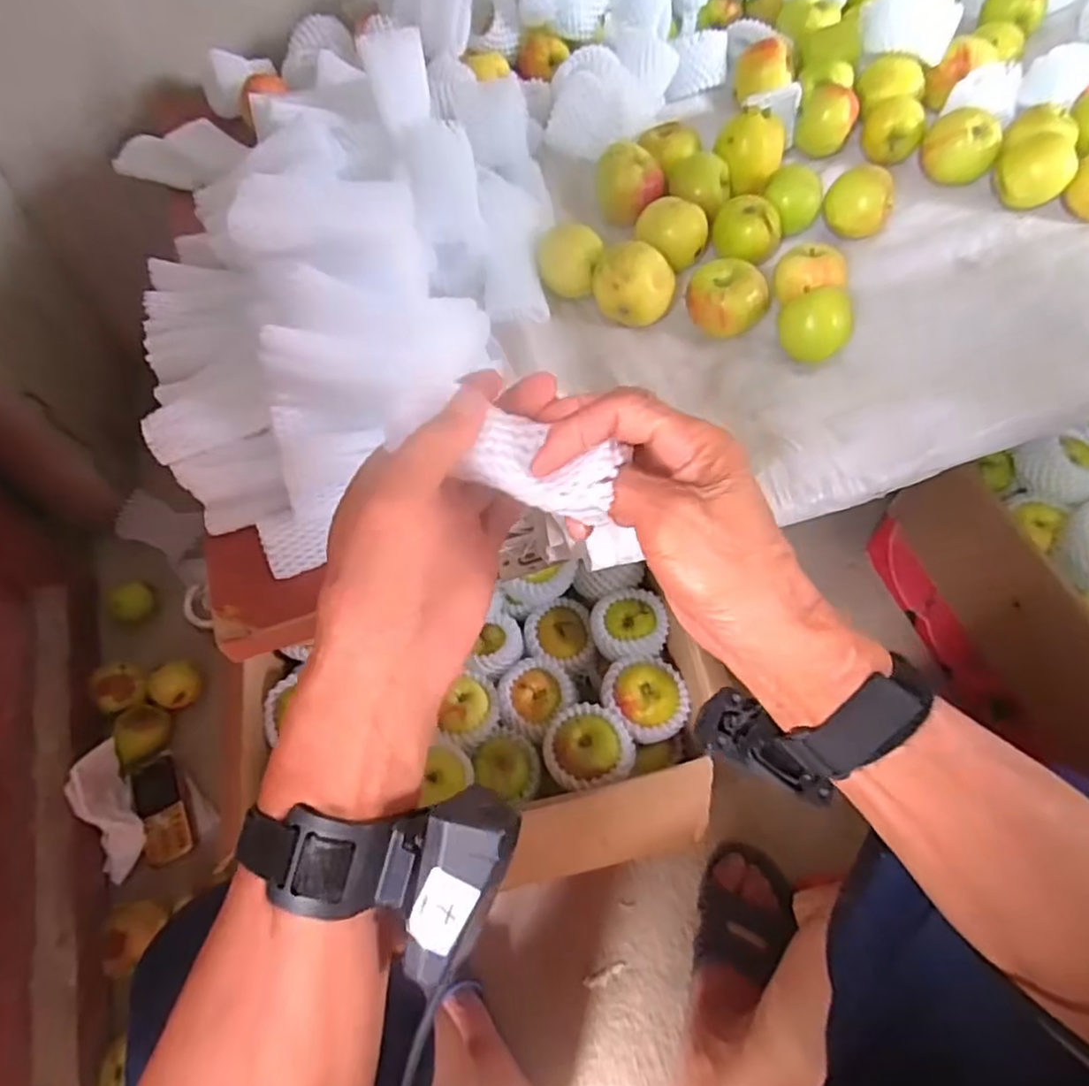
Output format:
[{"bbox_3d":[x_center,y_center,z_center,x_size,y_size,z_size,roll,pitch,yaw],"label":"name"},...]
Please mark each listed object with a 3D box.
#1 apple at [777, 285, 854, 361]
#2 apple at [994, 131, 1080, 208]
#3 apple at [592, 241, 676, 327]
[{"bbox_3d":[0.222,-0.178,0.558,0.058,0.044,0.046,22,63,14],"label":"apple"},{"bbox_3d":[0.470,-0.354,0.653,0.063,0.051,0.054,32,66,18],"label":"apple"},{"bbox_3d":[0.078,-0.218,0.584,0.059,0.062,0.051,-26,62,-13],"label":"apple"}]

